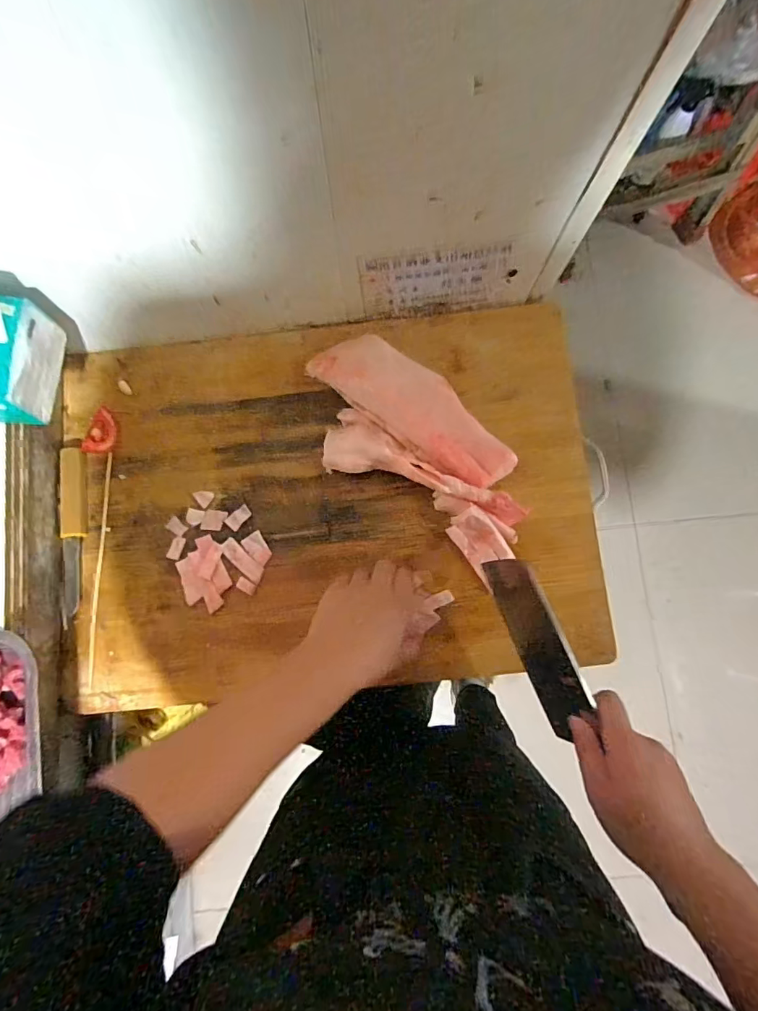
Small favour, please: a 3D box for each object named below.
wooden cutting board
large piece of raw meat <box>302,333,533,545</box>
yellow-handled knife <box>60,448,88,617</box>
[{"bbox_3d":[-0.058,-0.007,0.505,0.547,0.030,0.382,-6,82,1],"label":"wooden cutting board"},{"bbox_3d":[0.032,-0.065,0.490,0.276,0.036,0.134,38,85,6],"label":"large piece of raw meat"},{"bbox_3d":[-0.324,0.026,0.510,0.023,0.017,0.174,-4,82,2],"label":"yellow-handled knife"}]

